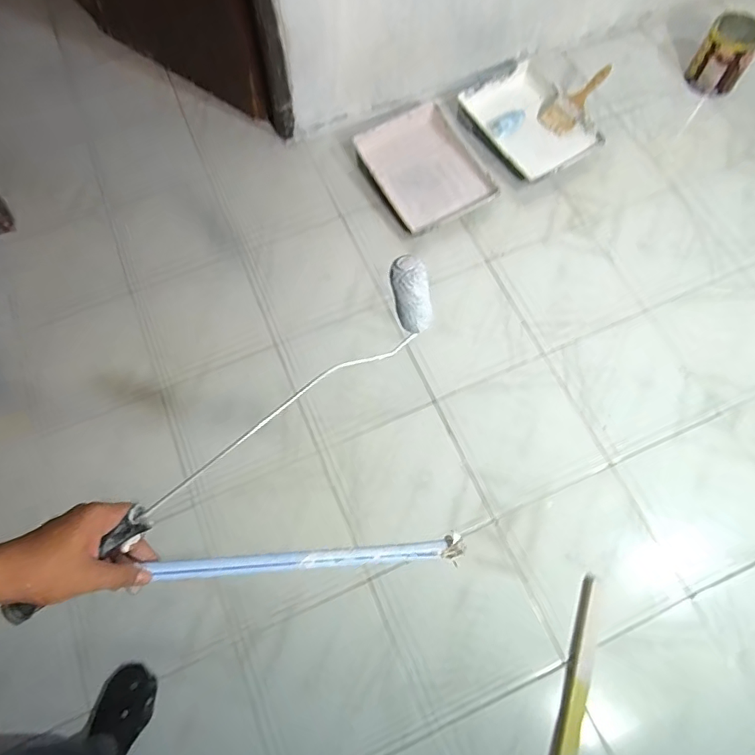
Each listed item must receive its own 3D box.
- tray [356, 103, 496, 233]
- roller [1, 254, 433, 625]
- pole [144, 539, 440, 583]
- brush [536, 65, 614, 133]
[{"bbox_3d":[0.130,-0.606,1.440,0.296,0.056,0.392,-27,71,-11],"label":"tray"},{"bbox_3d":[-0.147,0.057,0.575,0.536,0.116,0.067,-37,73,-12],"label":"roller"},{"bbox_3d":[-0.079,0.207,0.571,0.324,0.016,0.022,-1,68,-12],"label":"pole"},{"bbox_3d":[0.597,-0.827,1.504,0.229,0.051,0.114,-40,71,14],"label":"brush"}]

